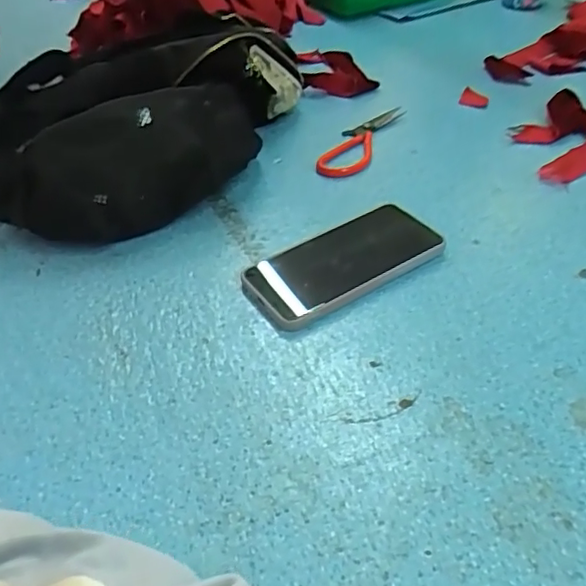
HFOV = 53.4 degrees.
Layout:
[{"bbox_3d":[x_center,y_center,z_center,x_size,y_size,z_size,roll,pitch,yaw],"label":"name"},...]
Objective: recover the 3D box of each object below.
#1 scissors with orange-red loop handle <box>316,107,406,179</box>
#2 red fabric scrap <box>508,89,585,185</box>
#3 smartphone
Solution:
[{"bbox_3d":[0.077,-0.172,0.649,0.049,0.004,0.166,19,48,23],"label":"scissors with orange-red loop handle"},{"bbox_3d":[0.288,-0.170,0.623,0.090,0.022,0.144,-6,43,-2],"label":"red fabric scrap"},{"bbox_3d":[0.040,-0.028,0.490,0.161,0.015,0.085,-26,47,-21],"label":"smartphone"}]

